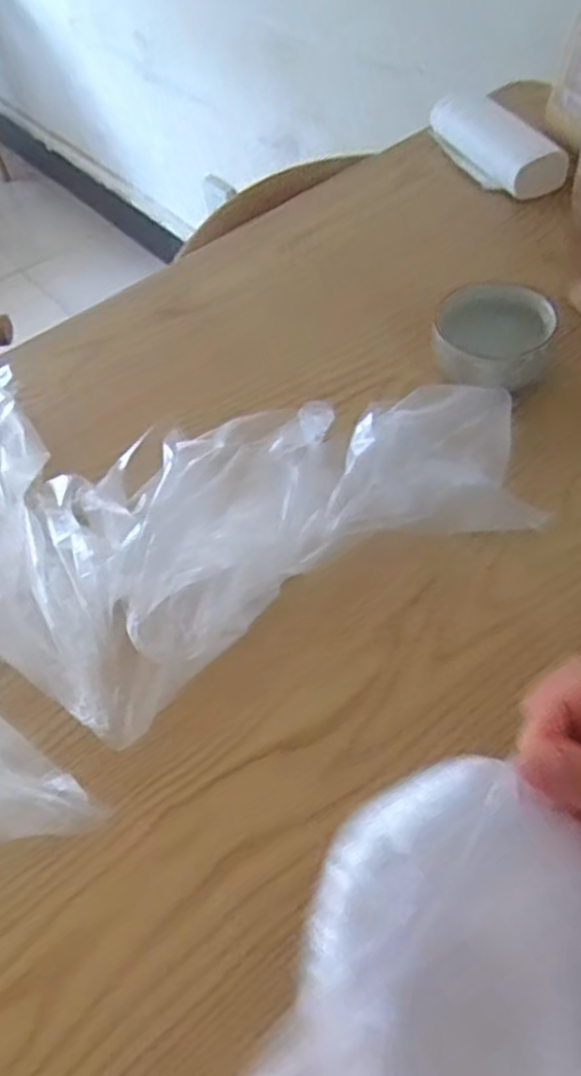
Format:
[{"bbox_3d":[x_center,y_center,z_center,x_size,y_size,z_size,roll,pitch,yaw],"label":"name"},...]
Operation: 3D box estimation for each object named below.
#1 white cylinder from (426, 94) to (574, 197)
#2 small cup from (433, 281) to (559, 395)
[{"bbox_3d":[0.191,-0.370,0.711,0.063,0.045,0.188,-20,55,-9],"label":"white cylinder"},{"bbox_3d":[0.141,-0.136,0.530,0.077,0.044,0.084,-3,54,4],"label":"small cup"}]

